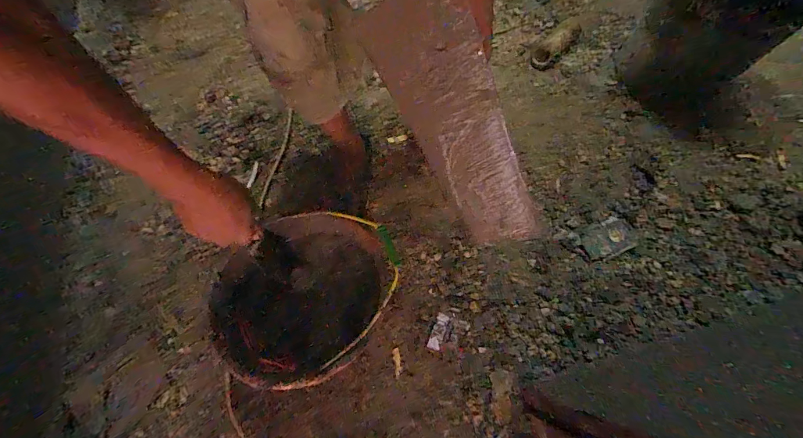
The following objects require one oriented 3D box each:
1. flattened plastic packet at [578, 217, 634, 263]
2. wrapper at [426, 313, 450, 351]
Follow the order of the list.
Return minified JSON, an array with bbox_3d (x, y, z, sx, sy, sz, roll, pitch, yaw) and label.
[{"bbox_3d":[0.480,0.045,0.848,0.121,0.008,0.078,-22,70,-4],"label":"flattened plastic packet"},{"bbox_3d":[0.080,0.242,0.782,0.027,0.005,0.076,19,72,11],"label":"wrapper"}]

